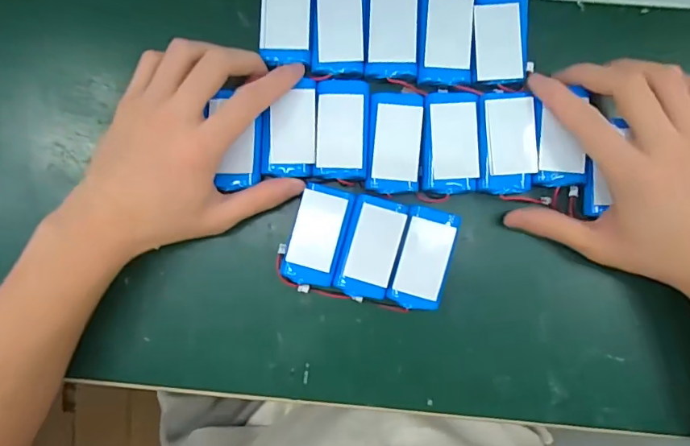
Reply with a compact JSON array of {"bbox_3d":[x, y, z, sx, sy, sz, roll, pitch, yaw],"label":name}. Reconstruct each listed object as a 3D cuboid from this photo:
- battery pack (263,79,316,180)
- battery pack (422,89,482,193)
[{"bbox_3d":[-0.038,-0.065,0.322,0.036,0.005,0.065,3,88,0],"label":"battery pack"},{"bbox_3d":[0.073,-0.055,0.320,0.037,0.006,0.069,0,87,1],"label":"battery pack"}]

